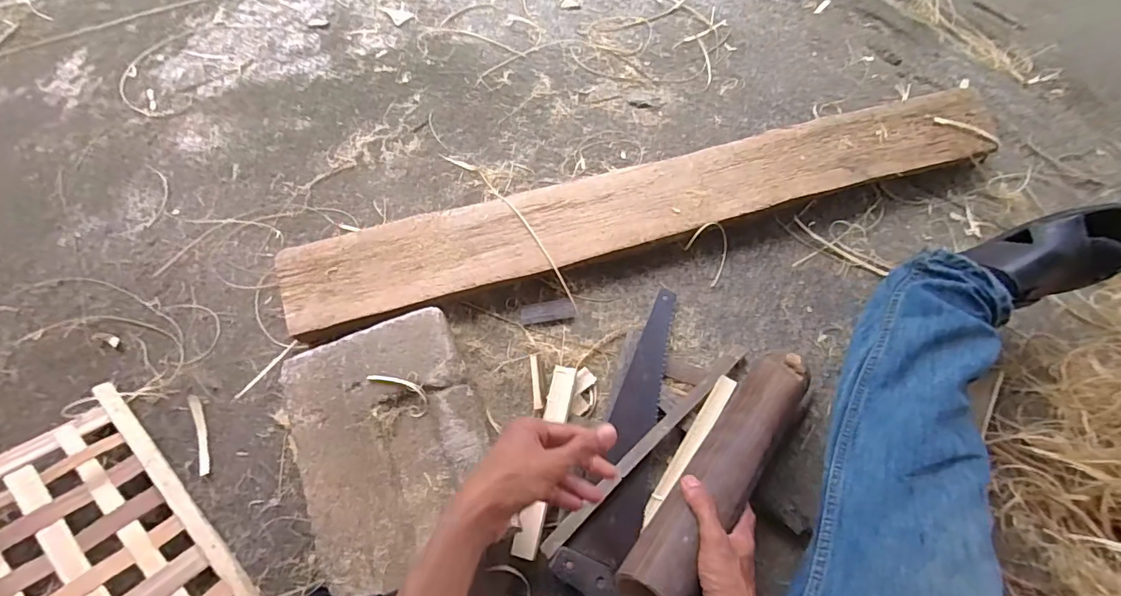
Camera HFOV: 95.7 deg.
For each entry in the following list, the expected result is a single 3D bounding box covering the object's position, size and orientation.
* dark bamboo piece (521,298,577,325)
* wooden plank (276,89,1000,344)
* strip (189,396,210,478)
[{"bbox_3d":[-0.018,0.019,0.730,0.077,0.009,0.031,-9,67,-7],"label":"dark bamboo piece"},{"bbox_3d":[0.142,-0.144,0.758,1.070,0.034,0.134,-16,71,-7],"label":"wooden plank"},{"bbox_3d":[-0.463,0.175,0.652,0.013,0.004,0.105,-14,70,-23],"label":"strip"}]

